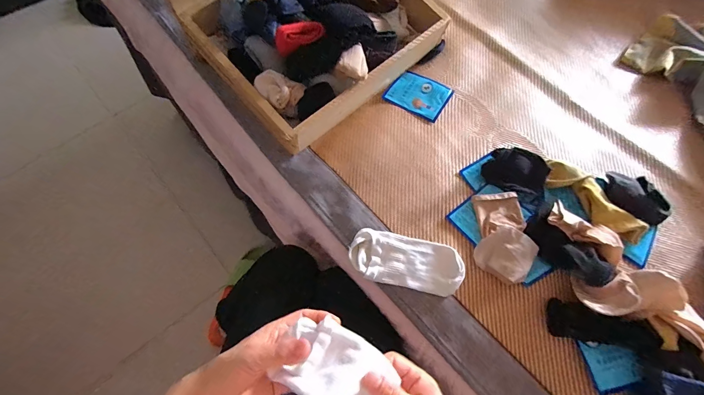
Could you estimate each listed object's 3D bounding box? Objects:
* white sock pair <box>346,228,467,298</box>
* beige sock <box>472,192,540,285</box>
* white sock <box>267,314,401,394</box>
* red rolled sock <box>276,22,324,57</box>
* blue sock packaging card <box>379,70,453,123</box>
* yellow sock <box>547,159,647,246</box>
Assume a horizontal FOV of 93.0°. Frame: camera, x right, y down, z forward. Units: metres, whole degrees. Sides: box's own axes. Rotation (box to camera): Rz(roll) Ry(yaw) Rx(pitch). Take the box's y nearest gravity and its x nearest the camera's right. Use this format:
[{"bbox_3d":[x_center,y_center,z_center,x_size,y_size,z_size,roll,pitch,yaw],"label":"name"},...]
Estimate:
[{"bbox_3d":[0.080,0.094,0.500,0.162,0.023,0.075,13,65,5],"label":"white sock pair"},{"bbox_3d":[0.227,0.058,0.503,0.081,0.025,0.138,7,65,2],"label":"beige sock"},{"bbox_3d":[-0.012,0.178,0.339,0.112,0.041,0.077,35,69,14],"label":"white sock"},{"bbox_3d":[-0.084,-0.257,0.529,0.078,0.032,0.032,-20,66,5],"label":"red rolled sock"},{"bbox_3d":[0.124,-0.193,0.623,0.107,0.007,0.088,30,68,12],"label":"blue sock packaging card"},{"bbox_3d":[0.368,0.006,0.521,0.054,0.034,0.168,-33,70,-16],"label":"yellow sock"}]

